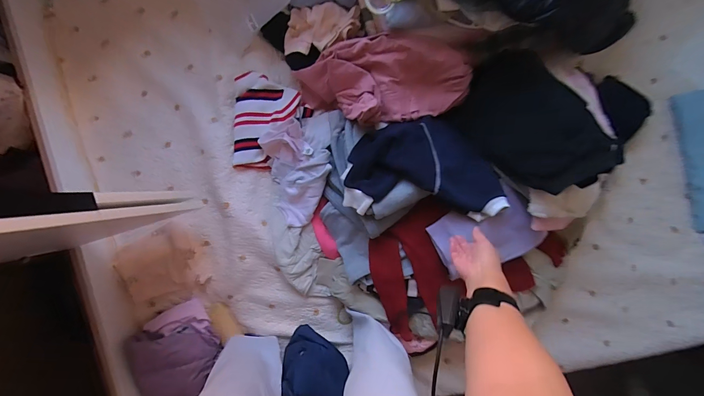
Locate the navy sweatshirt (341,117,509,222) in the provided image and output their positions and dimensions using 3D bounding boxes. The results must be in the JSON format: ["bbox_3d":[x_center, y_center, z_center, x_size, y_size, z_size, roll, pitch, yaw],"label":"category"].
[{"bbox_3d":[0.165,-0.077,0.752,0.354,0.122,0.228,3,92,3],"label":"navy sweatshirt"}]

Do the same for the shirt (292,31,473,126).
[{"bbox_3d":[0.057,-0.281,0.814,0.446,0.135,0.195,6,92,16],"label":"shirt"}]

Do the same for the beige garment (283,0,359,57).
[{"bbox_3d":[-0.083,-0.438,0.848,0.208,0.077,0.117,-1,92,3],"label":"beige garment"}]

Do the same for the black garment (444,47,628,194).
[{"bbox_3d":[0.375,-0.152,0.707,0.210,0.060,0.353,-40,56,19],"label":"black garment"}]

